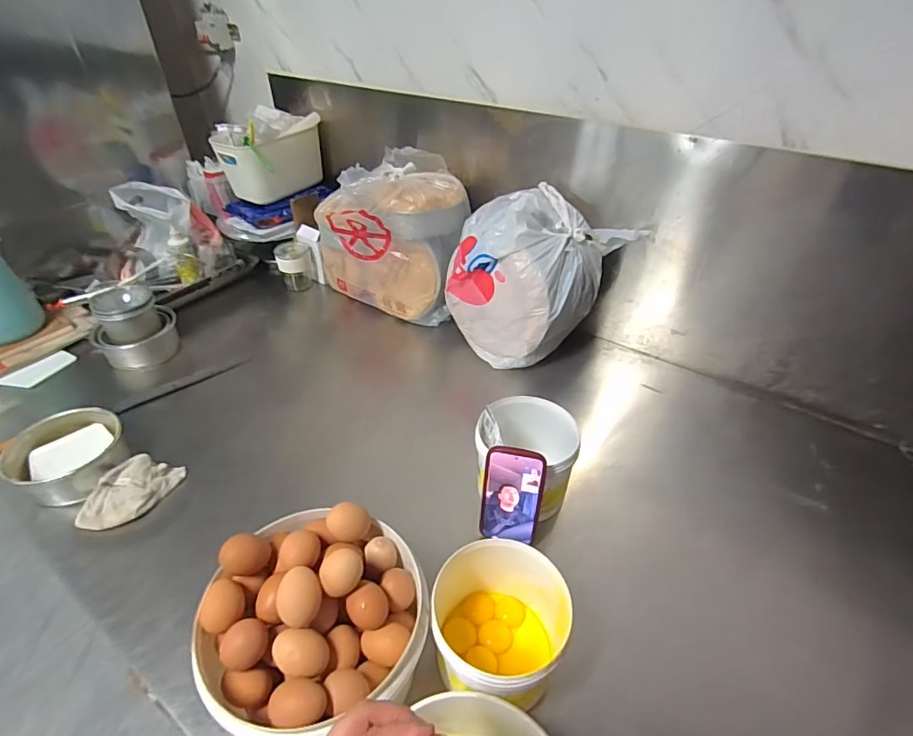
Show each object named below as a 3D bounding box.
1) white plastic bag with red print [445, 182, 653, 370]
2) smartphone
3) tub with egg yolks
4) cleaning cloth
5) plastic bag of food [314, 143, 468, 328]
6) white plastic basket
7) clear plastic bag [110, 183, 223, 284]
[{"bbox_3d":[0.141,-0.192,0.996,0.322,0.316,0.191,19,43,21],"label":"white plastic bag with red print"},{"bbox_3d":[0.078,0.182,0.684,0.082,0.152,0.009,9,25,11],"label":"smartphone"},{"bbox_3d":[0.048,0.309,0.578,0.142,0.135,0.160,15,41,15],"label":"tub with egg yolks"},{"bbox_3d":[-0.517,0.195,0.769,0.088,0.038,0.138,14,41,15],"label":"cleaning cloth"},{"bbox_3d":[-0.159,-0.311,1.141,0.349,0.317,0.179,12,41,13],"label":"plastic bag of food"},{"bbox_3d":[-0.482,-0.544,1.260,0.177,0.154,0.216,17,42,18],"label":"white plastic basket"},{"bbox_3d":[-0.705,-0.345,1.220,0.181,0.195,0.169,-27,48,-30],"label":"clear plastic bag"}]

